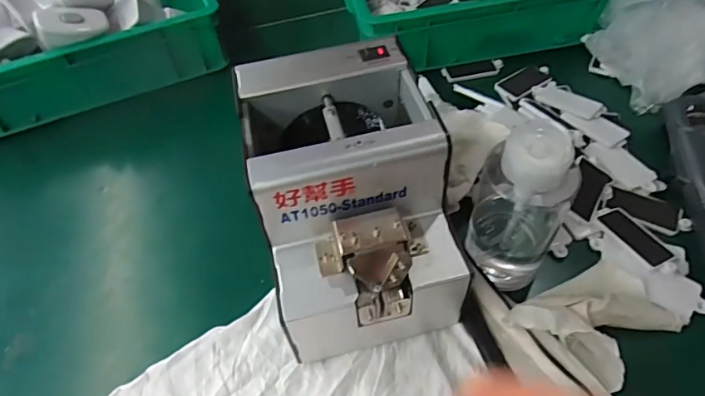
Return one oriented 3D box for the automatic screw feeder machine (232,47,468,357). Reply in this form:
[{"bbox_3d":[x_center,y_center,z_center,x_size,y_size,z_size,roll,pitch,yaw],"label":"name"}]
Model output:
[{"bbox_3d":[-0.002,0.002,0.352,0.121,0.143,0.174,-13,52,-4],"label":"automatic screw feeder machine"}]

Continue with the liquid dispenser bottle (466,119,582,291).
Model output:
[{"bbox_3d":[0.117,0.009,0.335,0.060,0.130,0.051,22,58,21],"label":"liquid dispenser bottle"}]

